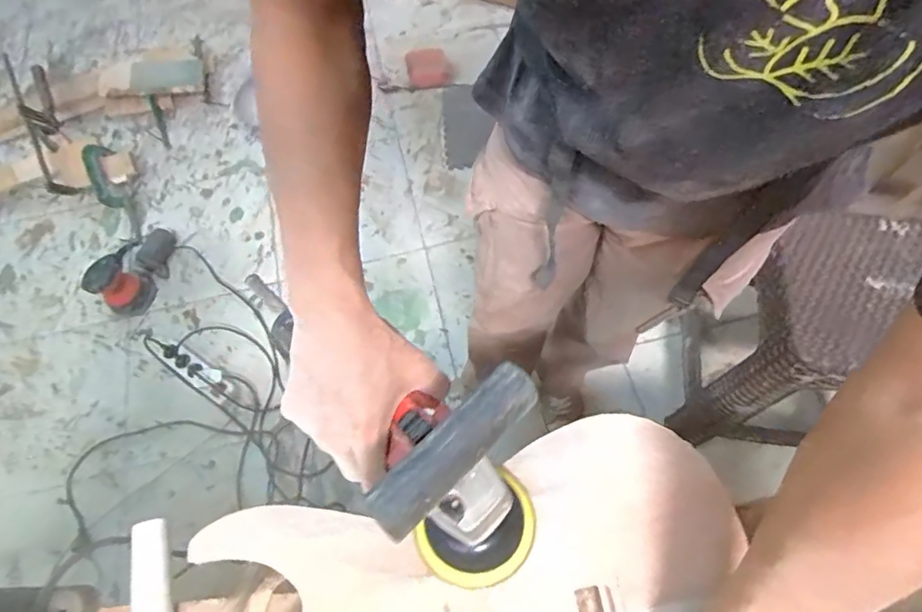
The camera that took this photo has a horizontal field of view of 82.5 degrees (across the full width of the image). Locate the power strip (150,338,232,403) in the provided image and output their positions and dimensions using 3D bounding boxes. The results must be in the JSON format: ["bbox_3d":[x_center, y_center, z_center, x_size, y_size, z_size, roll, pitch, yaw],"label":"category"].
[{"bbox_3d":[-0.656,0.147,1.284,0.240,0.031,0.058,33,71,16],"label":"power strip"}]

